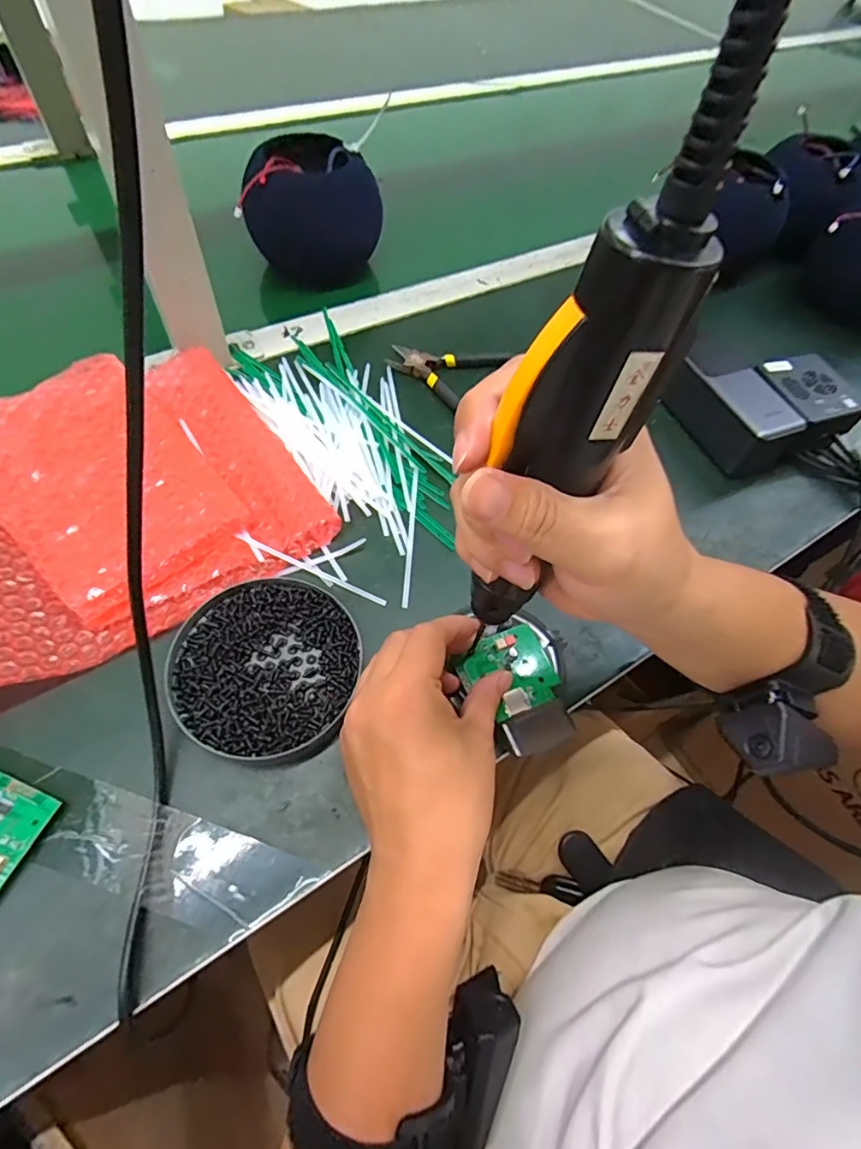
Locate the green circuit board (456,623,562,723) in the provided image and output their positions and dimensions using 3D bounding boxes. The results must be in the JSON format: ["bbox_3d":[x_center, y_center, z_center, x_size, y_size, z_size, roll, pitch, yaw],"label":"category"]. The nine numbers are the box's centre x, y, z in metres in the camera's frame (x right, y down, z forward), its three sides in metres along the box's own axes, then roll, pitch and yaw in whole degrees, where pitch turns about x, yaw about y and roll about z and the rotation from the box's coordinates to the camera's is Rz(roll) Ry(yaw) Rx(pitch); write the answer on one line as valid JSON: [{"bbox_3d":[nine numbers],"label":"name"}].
[{"bbox_3d":[0.050,0.062,0.328,0.057,0.008,0.052,-22,61,-17],"label":"green circuit board"}]

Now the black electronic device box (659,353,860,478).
[{"bbox_3d":[0.298,-0.155,0.470,0.127,0.051,0.118,-18,64,-16],"label":"black electronic device box"}]

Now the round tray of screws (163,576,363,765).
[{"bbox_3d":[-0.102,0.057,0.322,0.112,0.027,0.108,3,60,-5],"label":"round tray of screws"}]

